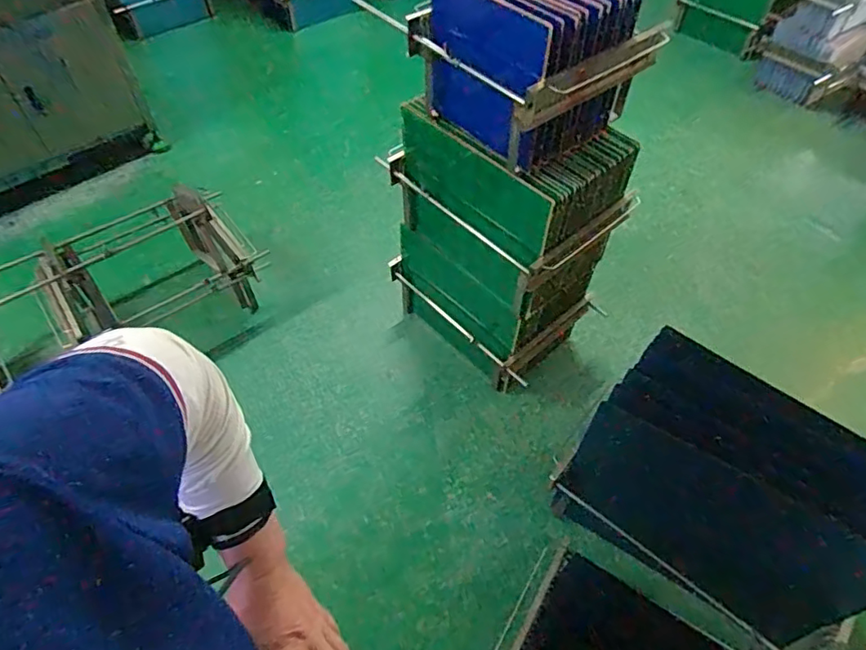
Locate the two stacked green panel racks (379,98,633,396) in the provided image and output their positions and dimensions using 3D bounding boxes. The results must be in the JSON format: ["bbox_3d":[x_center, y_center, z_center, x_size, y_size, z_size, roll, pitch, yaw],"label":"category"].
[{"bbox_3d":[0.180,-0.230,1.671,0.606,0.839,0.376,37,61,24],"label":"two stacked green panel racks"}]

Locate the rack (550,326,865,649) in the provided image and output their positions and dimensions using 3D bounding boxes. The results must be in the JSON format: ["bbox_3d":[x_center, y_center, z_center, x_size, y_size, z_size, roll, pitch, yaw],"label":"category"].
[{"bbox_3d":[0.697,0.432,1.338,0.705,0.475,0.397,38,61,24],"label":"rack"}]

